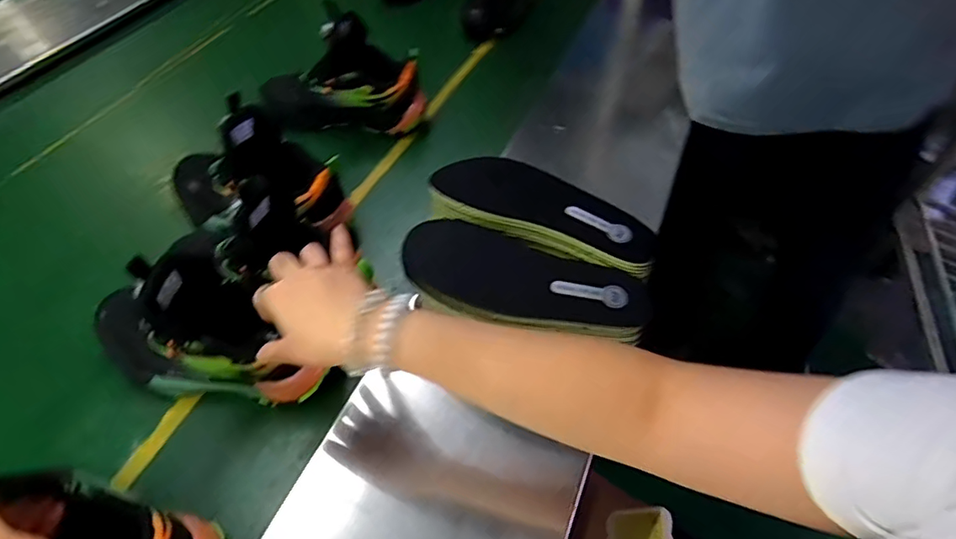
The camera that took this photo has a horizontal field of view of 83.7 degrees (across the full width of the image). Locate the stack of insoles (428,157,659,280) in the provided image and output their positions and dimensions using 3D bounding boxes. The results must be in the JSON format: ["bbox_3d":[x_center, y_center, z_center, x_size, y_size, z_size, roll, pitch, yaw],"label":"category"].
[{"bbox_3d":[0.064,-0.059,0.527,0.221,0.029,0.075,20,54,12],"label":"stack of insoles"}]

